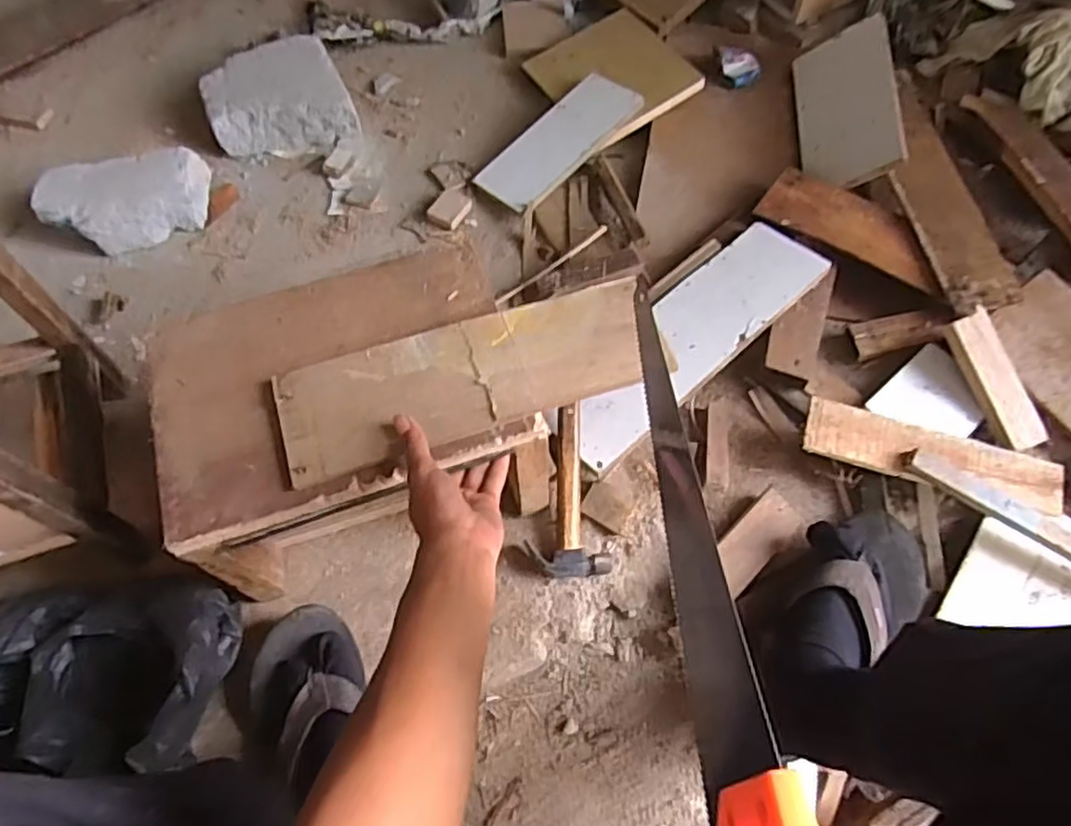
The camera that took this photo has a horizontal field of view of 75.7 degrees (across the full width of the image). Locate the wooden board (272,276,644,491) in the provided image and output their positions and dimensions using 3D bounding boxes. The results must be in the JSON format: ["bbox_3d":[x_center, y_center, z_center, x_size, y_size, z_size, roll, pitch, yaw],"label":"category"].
[{"bbox_3d":[-0.059,-0.034,0.610,0.330,0.013,0.108,-18,63,-9],"label":"wooden board"}]

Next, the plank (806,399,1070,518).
[{"bbox_3d":[0.447,0.047,0.769,0.282,0.023,0.071,15,64,9],"label":"plank"}]

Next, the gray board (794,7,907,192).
[{"bbox_3d":[0.448,-0.444,0.993,0.136,0.011,0.271,-18,60,39],"label":"gray board"}]

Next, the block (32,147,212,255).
[{"bbox_3d":[-0.569,-0.298,0.964,0.219,0.074,0.123,-22,64,-10],"label":"block"}]

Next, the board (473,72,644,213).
[{"bbox_3d":[0.033,-0.402,1.015,0.110,0.010,0.257,39,77,24],"label":"board"}]

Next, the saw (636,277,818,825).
[{"bbox_3d":[0.092,0.094,0.384,0.034,0.093,0.377,-6,58,-2],"label":"saw"}]

